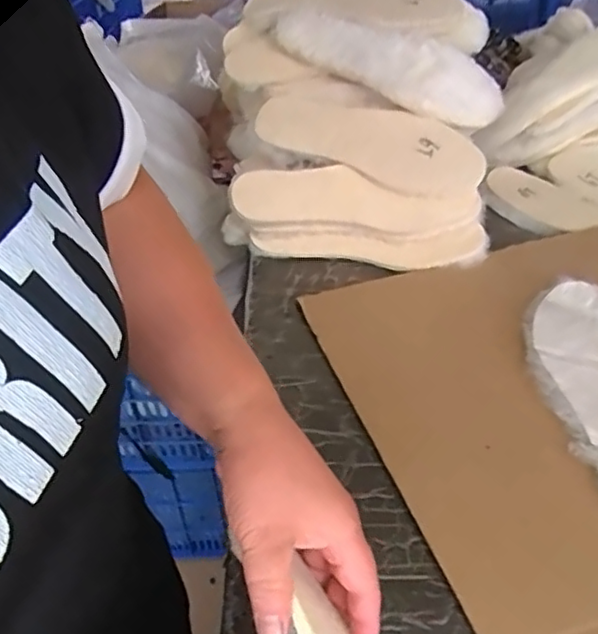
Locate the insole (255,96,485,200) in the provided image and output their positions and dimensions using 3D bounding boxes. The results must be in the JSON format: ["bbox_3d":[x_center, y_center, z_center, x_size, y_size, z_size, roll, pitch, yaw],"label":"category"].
[{"bbox_3d":[0.081,-0.209,0.737,0.271,0.085,0.014,25,7,16],"label":"insole"}]

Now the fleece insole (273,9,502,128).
[{"bbox_3d":[0.101,-0.299,0.747,0.283,0.027,0.095,21,79,12],"label":"fleece insole"}]

